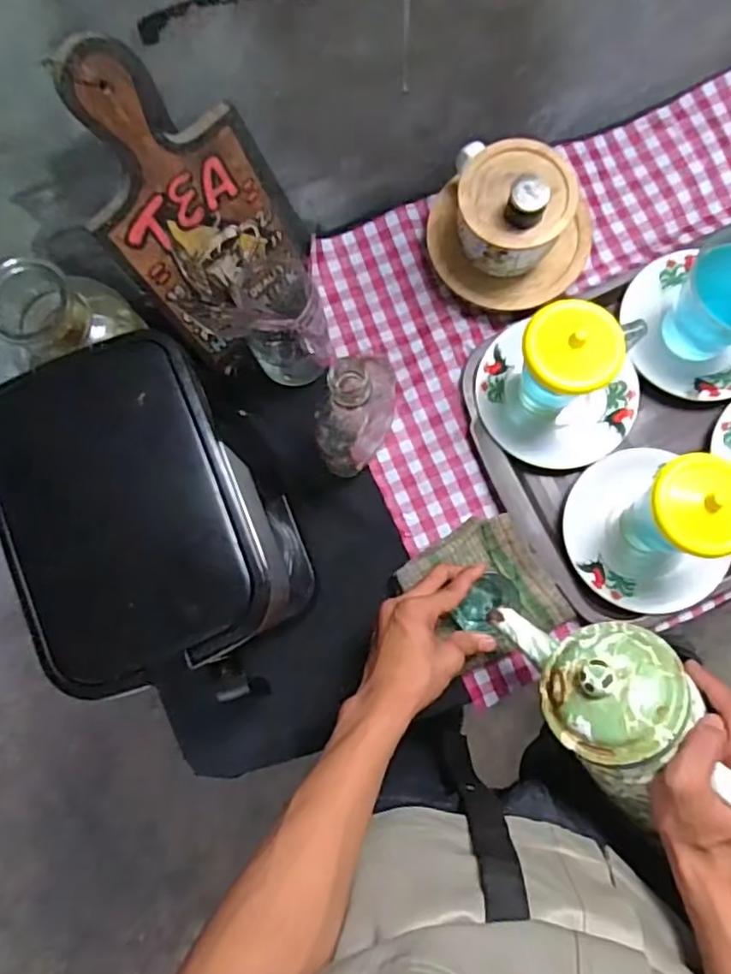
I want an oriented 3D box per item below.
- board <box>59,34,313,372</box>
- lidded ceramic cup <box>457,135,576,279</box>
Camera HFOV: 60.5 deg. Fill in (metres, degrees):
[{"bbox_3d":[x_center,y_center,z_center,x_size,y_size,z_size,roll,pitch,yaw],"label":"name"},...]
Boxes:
[{"bbox_3d":[-0.136,-0.226,0.513,0.151,0.278,0.027,-45,62,-4],"label":"board"},{"bbox_3d":[0.128,-0.245,0.545,0.096,0.090,0.098,-1,80,3],"label":"lidded ceramic cup"}]

